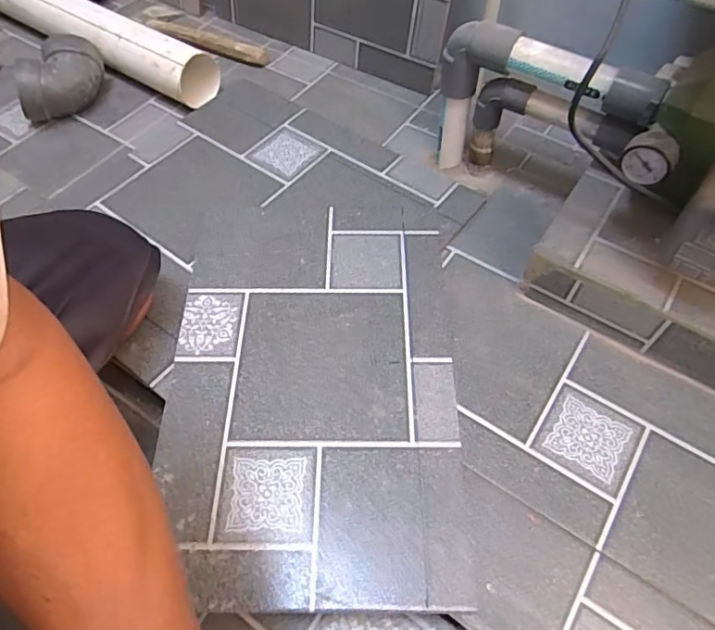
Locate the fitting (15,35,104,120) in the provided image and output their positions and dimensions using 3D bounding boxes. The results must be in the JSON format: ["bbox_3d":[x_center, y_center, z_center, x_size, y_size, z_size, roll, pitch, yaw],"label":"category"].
[{"bbox_3d":[-0.497,-0.398,0.879,0.129,0.089,0.106,-13,58,-10],"label":"fitting"}]

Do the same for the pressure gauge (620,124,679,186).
[{"bbox_3d":[0.304,-0.164,0.541,0.049,0.052,0.029,36,63,21],"label":"pressure gauge"}]

